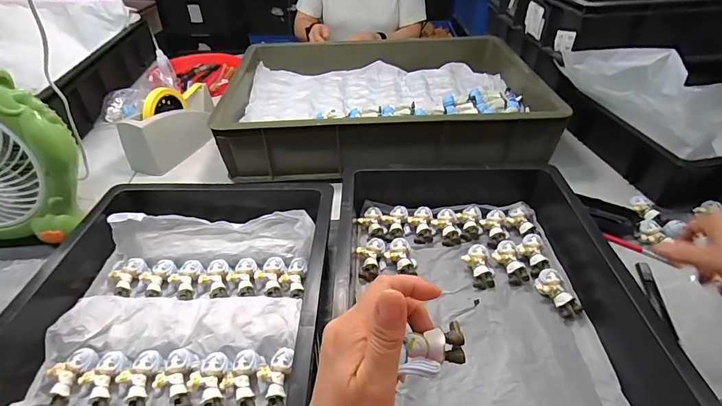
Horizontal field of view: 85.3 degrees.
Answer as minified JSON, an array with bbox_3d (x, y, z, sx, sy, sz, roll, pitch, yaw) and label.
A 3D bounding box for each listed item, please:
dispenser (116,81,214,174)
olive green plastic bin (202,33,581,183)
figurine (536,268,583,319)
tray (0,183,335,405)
[{"bbox_3d":[-0.343,-0.146,0.730,0.064,0.112,0.192,18,43,22],"label":"dispenser"},{"bbox_3d":[0.043,-0.212,0.786,0.558,0.108,0.415,-3,39,-2],"label":"olive green plastic bin"},{"bbox_3d":[0.235,0.109,0.474,0.029,0.020,0.060,-14,57,-16],"label":"figurine"},{"bbox_3d":[-0.199,0.128,0.407,0.326,0.088,0.440,-1,39,0],"label":"tray"}]

